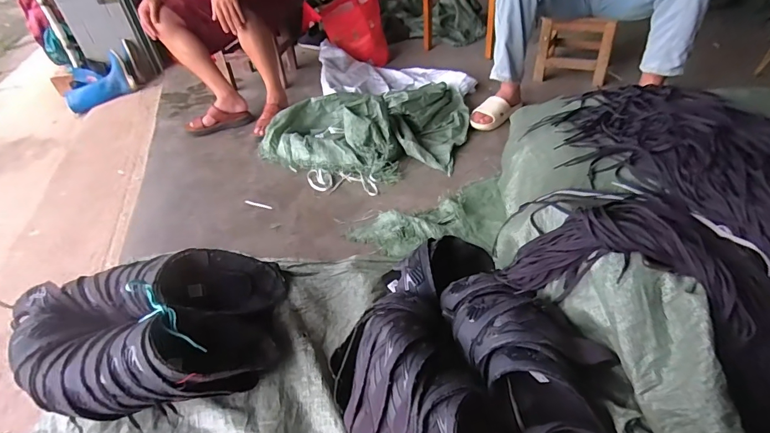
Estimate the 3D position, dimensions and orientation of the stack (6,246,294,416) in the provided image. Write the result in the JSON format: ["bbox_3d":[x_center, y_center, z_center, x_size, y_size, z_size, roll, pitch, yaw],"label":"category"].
[{"bbox_3d":[-0.459,0.242,0.828,0.476,0.193,0.280,-6,41,2],"label":"stack"}]

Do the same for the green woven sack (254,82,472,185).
[{"bbox_3d":[-0.046,-0.413,1.575,0.700,0.166,0.673,7,43,16],"label":"green woven sack"}]

